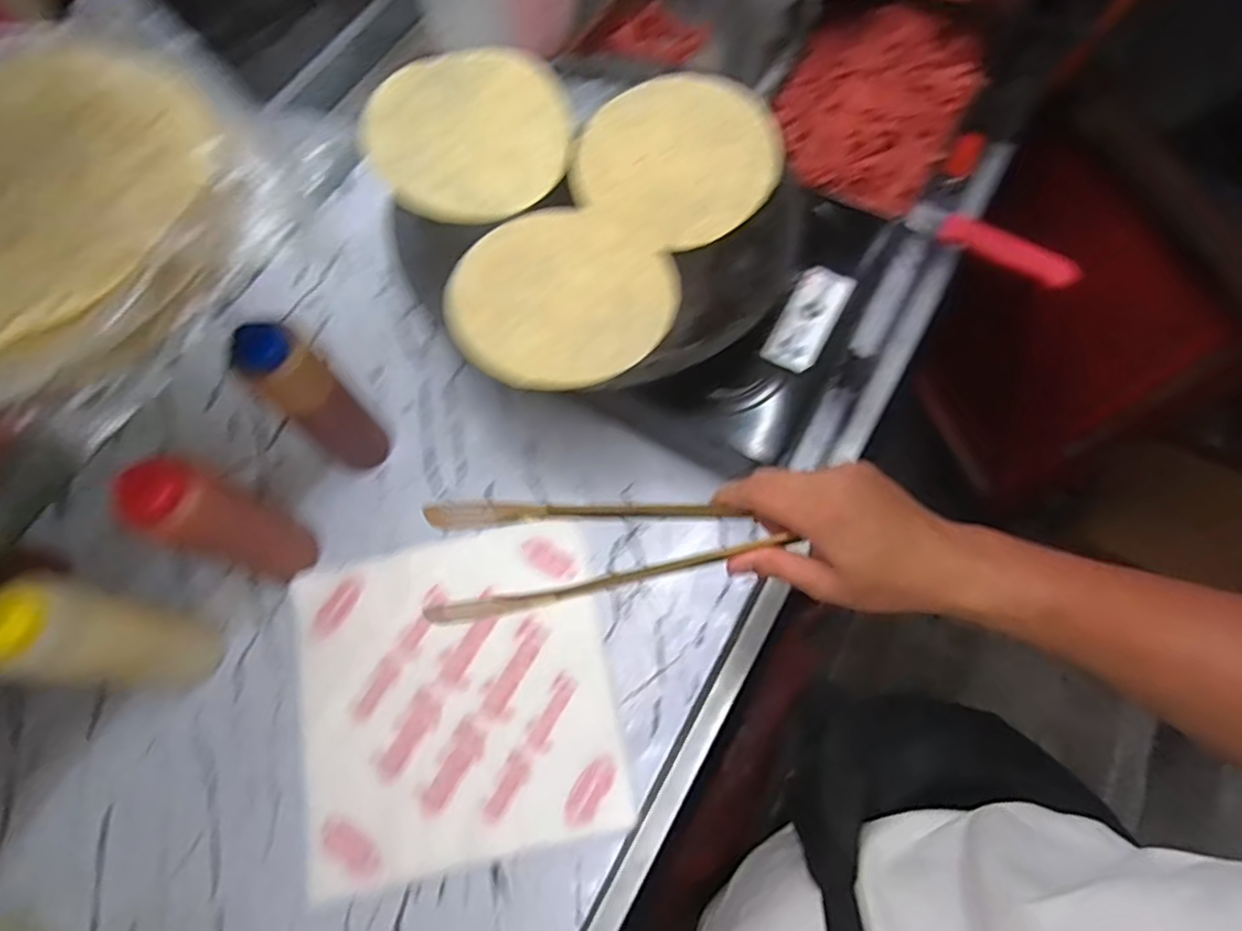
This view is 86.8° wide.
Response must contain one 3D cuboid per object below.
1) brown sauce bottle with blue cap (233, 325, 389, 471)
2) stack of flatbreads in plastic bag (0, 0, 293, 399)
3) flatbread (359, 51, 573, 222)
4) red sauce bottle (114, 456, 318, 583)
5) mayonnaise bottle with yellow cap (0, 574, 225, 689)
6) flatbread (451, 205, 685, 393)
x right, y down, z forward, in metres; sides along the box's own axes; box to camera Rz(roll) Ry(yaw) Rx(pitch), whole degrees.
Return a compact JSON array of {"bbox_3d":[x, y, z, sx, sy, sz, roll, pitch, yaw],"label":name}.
[{"bbox_3d":[-0.247,-0.051,0.546,0.060,0.193,0.045,-43,72,-13],"label":"brown sauce bottle with blue cap"},{"bbox_3d":[-0.329,-0.154,0.369,0.243,0.045,0.250,40,73,17],"label":"stack of flatbreads in plastic bag"},{"bbox_3d":[-0.133,-0.292,0.577,0.171,0.010,0.159,2,79,-8],"label":"flatbread"},{"bbox_3d":[-0.298,0.045,0.506,0.054,0.190,0.058,-1,67,1],"label":"red sauce bottle"},{"bbox_3d":[-0.370,0.131,0.479,0.052,0.205,0.063,19,71,10],"label":"mayonnaise bottle with yellow cap"},{"bbox_3d":[-0.044,-0.136,0.523,0.165,0.008,0.172,-1,67,1],"label":"flatbread"}]

